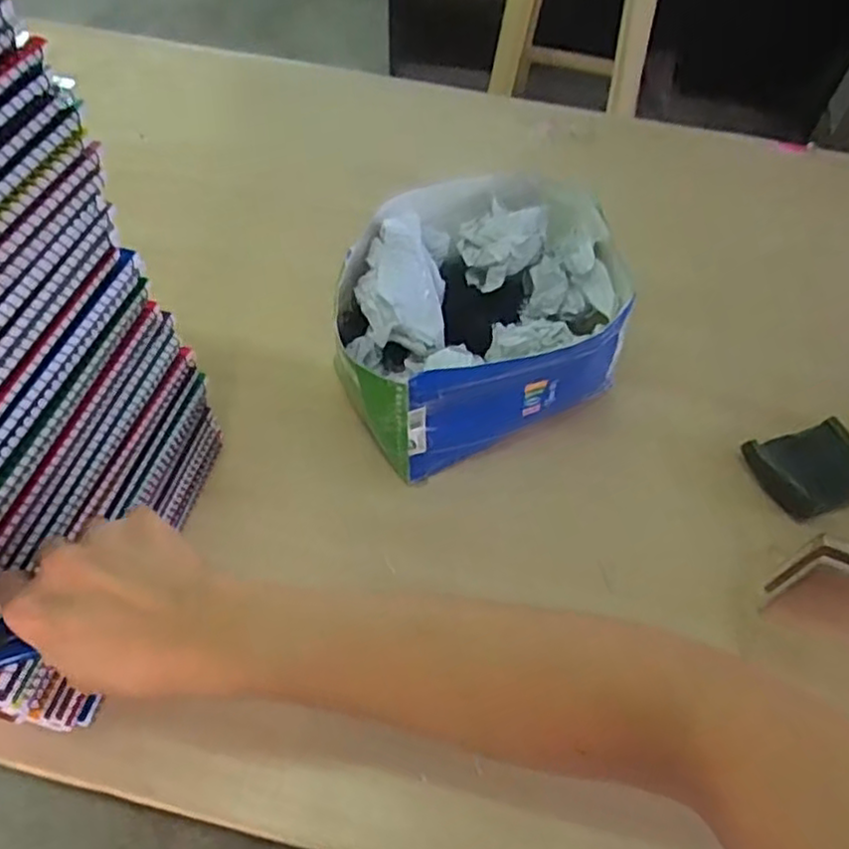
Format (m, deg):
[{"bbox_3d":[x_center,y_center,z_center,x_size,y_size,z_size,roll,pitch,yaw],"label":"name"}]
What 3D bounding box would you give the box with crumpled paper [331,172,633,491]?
[{"bbox_3d":[0.047,-0.088,0.620,0.231,0.140,0.206,-13,61,-9],"label":"box with crumpled paper"}]

